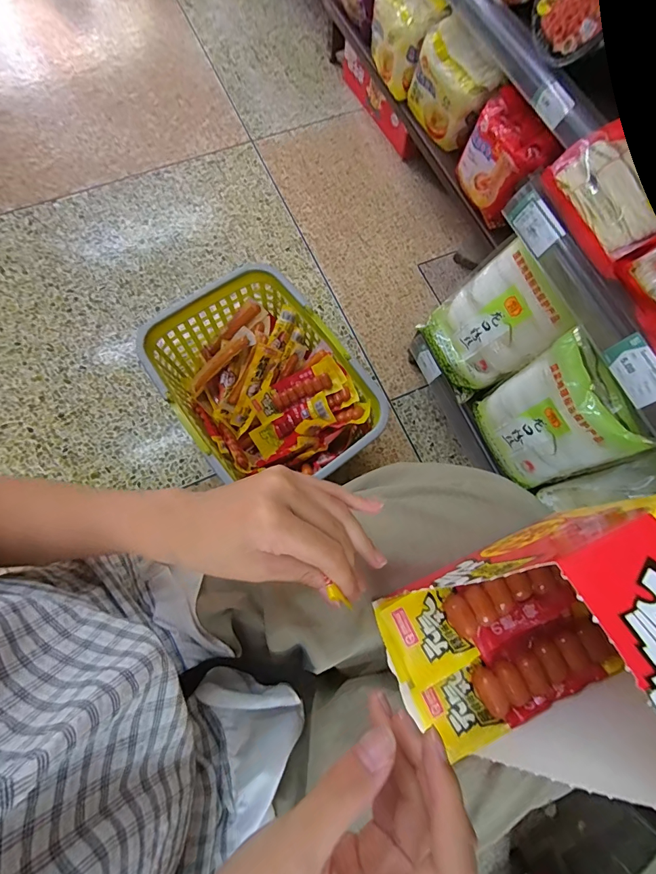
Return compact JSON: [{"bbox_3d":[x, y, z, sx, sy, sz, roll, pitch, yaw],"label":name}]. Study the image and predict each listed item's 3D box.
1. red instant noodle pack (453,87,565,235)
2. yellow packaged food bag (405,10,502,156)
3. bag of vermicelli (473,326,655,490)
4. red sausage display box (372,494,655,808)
[{"bbox_3d":[0.343,-0.545,0.765,0.094,0.145,0.188,-25,77,-9],"label":"red instant noodle pack"},{"bbox_3d":[0.254,-0.722,0.814,0.066,0.162,0.183,-29,78,-10],"label":"yellow packaged food bag"},{"bbox_3d":[0.320,-0.023,0.571,0.076,0.216,0.169,-18,76,-7],"label":"bag of vermicelli"},{"bbox_3d":[0.134,0.126,0.229,0.165,0.136,0.118,-23,79,-7],"label":"red sausage display box"}]

